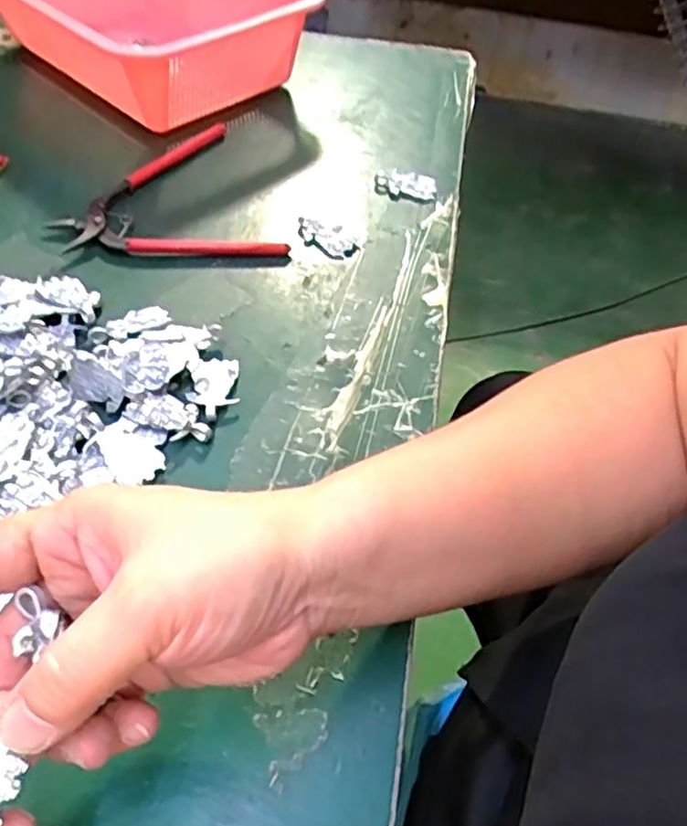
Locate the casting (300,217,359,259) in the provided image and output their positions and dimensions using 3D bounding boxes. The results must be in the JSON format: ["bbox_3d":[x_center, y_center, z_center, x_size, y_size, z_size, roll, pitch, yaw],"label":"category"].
[{"bbox_3d":[-0.012,-0.114,0.450,0.045,0.006,0.022,29,54,18],"label":"casting"}]

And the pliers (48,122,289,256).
[{"bbox_3d":[-0.124,-0.142,0.463,0.133,0.011,0.151,-17,54,-18],"label":"pliers"}]

